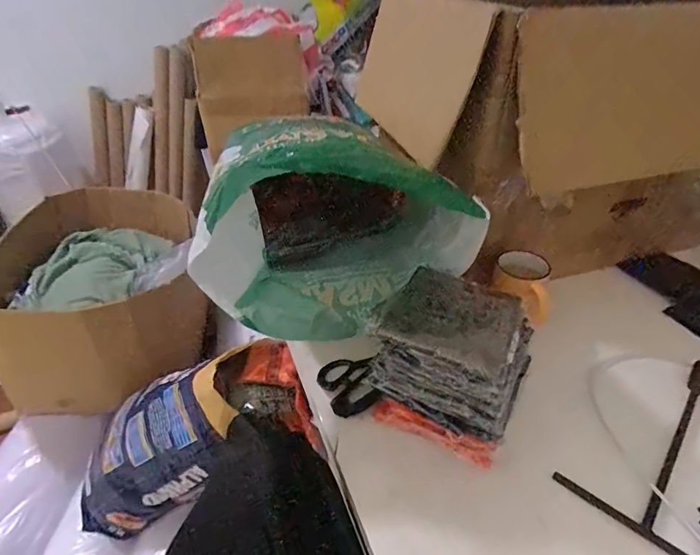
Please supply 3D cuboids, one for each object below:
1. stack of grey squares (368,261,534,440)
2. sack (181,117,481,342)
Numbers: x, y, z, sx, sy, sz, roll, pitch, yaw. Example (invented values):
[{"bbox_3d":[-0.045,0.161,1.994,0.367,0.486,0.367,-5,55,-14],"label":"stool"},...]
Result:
[{"bbox_3d":[0.113,0.077,0.487,0.156,0.110,0.122,21,41,25],"label":"stack of grey squares"},{"bbox_3d":[-0.002,-0.062,0.567,0.302,0.225,0.251,-2,37,-3],"label":"sack"}]

